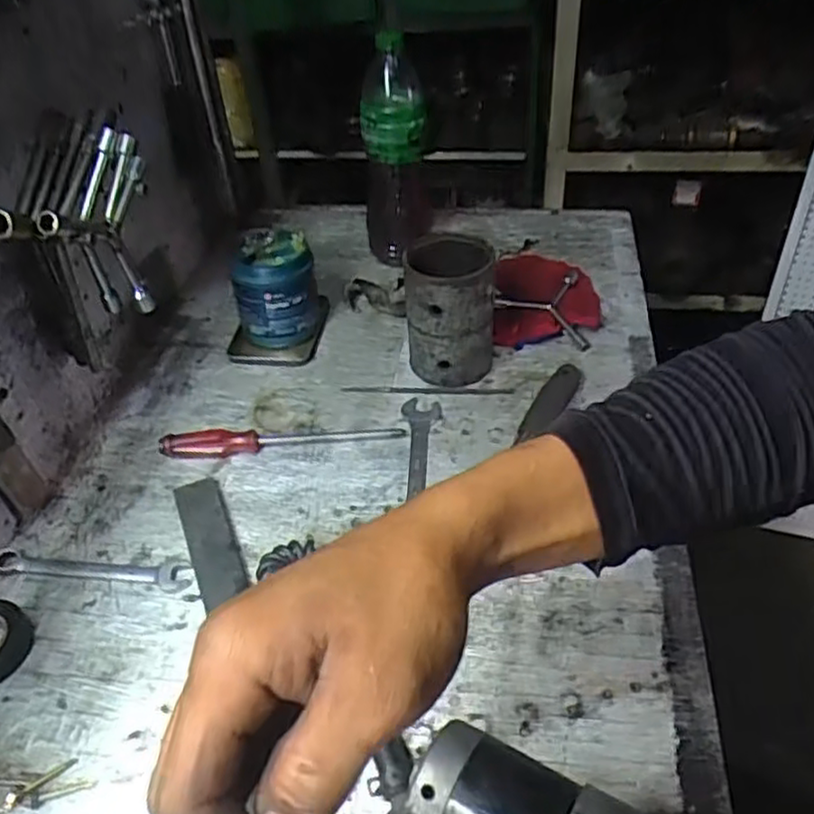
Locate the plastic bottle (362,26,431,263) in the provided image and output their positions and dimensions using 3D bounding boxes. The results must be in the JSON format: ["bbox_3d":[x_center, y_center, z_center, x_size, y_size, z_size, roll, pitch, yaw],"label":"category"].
[{"bbox_3d":[-0.012,-0.298,0.851,0.085,0.267,0.106,-5,43,0],"label":"plastic bottle"}]

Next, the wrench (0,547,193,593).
[{"bbox_3d":[-0.264,0.134,0.595,0.173,0.010,0.029,4,44,9],"label":"wrench"}]

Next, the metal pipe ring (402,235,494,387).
[{"bbox_3d":[0.044,-0.098,0.723,0.083,0.138,0.085,0,43,5],"label":"metal pipe ring"}]

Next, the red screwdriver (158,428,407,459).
[{"bbox_3d":[-0.123,0.028,0.685,0.235,0.026,0.024,-6,43,-1],"label":"red screwdriver"}]

